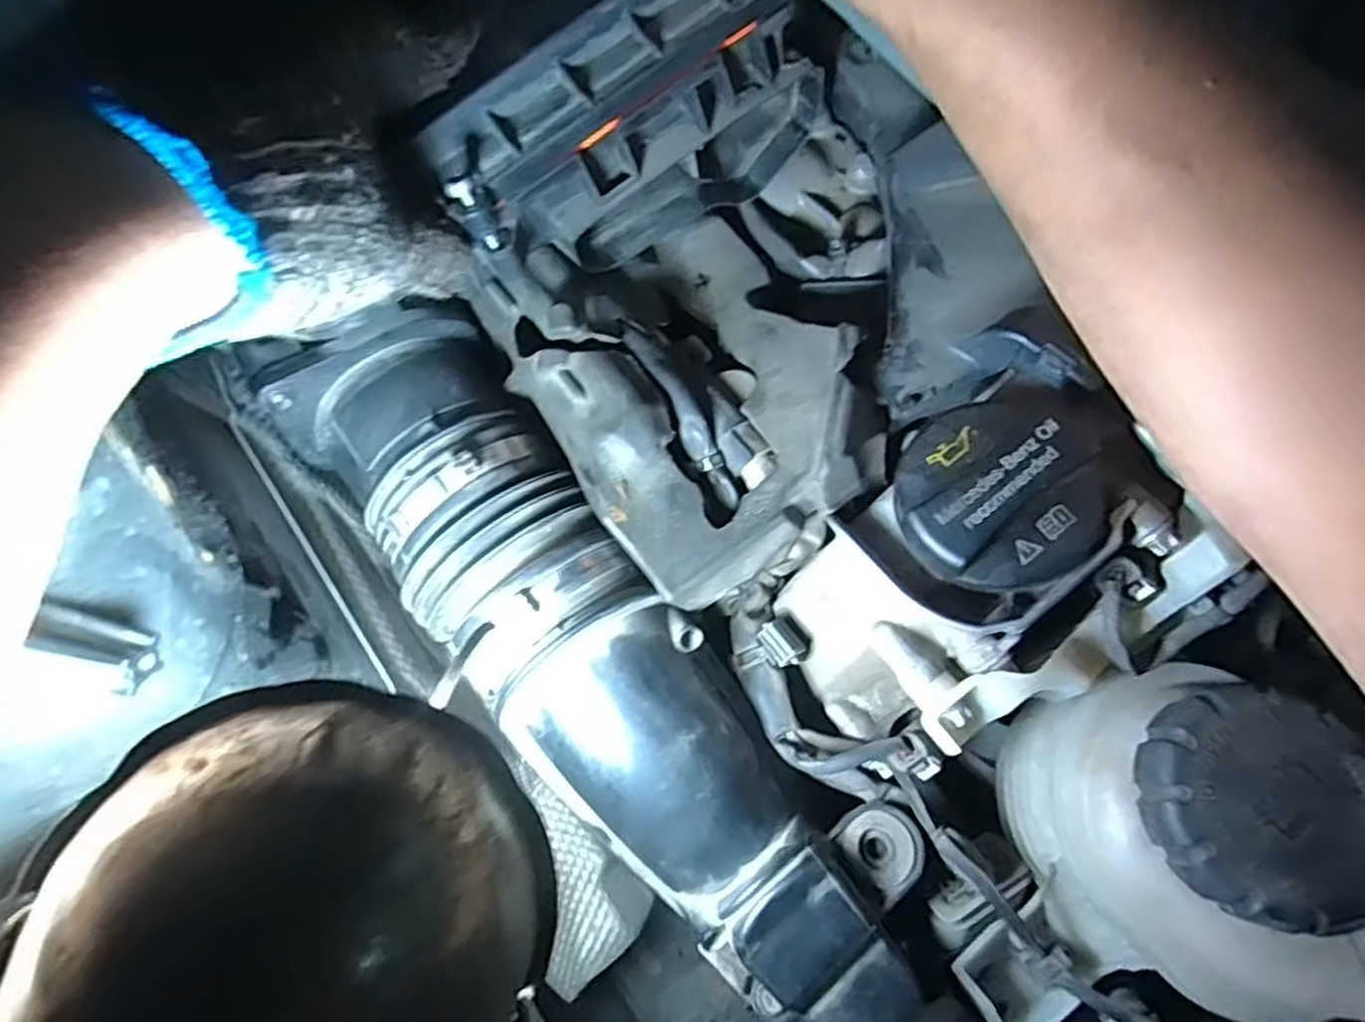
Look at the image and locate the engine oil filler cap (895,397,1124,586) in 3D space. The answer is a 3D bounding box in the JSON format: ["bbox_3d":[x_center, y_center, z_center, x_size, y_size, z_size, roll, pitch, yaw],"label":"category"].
[{"bbox_3d":[0.099,-0.005,0.229,0.061,0.031,0.060,0,73,1],"label":"engine oil filler cap"}]

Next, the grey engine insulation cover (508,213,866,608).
[{"bbox_3d":[0.006,-0.049,0.272,0.114,0.044,0.138,-33,76,-9],"label":"grey engine insulation cover"}]

